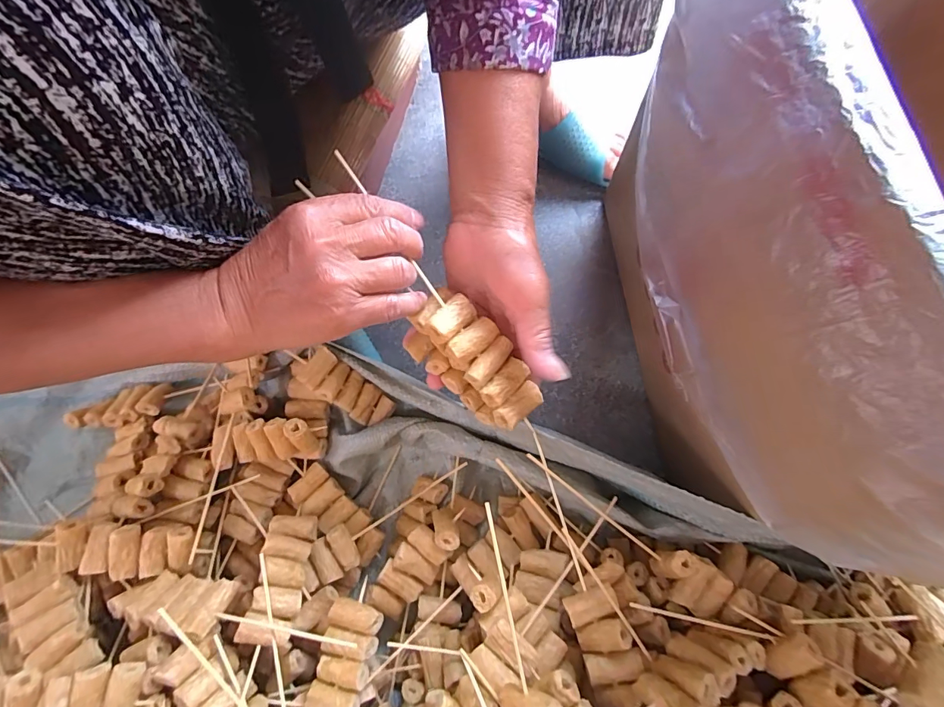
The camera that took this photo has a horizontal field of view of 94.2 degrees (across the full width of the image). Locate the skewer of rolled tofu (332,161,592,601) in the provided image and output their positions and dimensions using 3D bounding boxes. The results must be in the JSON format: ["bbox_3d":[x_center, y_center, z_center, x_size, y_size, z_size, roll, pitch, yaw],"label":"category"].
[{"bbox_3d":[0.013,0.014,0.320,0.047,0.036,0.338,-33,101,-8],"label":"skewer of rolled tofu"}]

